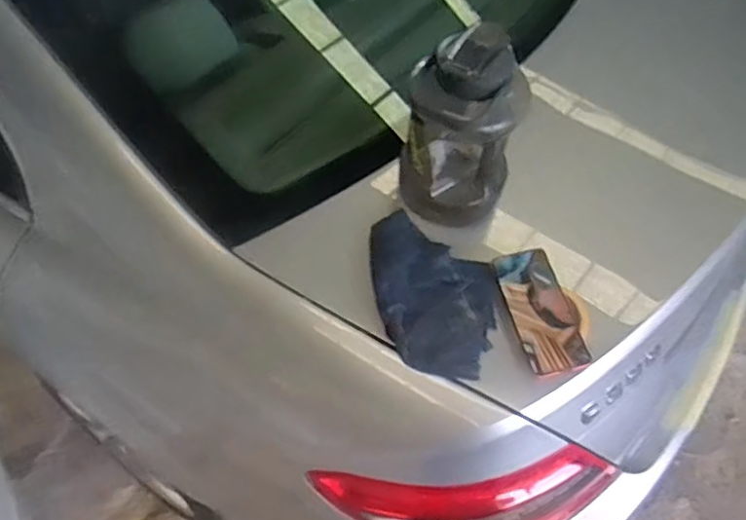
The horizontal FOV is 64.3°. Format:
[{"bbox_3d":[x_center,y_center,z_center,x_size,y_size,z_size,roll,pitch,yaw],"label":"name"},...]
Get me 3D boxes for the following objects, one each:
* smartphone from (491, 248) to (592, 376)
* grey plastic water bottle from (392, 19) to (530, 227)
[{"bbox_3d":[0.201,0.060,0.715,0.074,0.009,0.152,-17,64,-1],"label":"smartphone"},{"bbox_3d":[0.106,-0.152,0.724,0.112,0.244,0.113,-32,54,-23],"label":"grey plastic water bottle"}]

